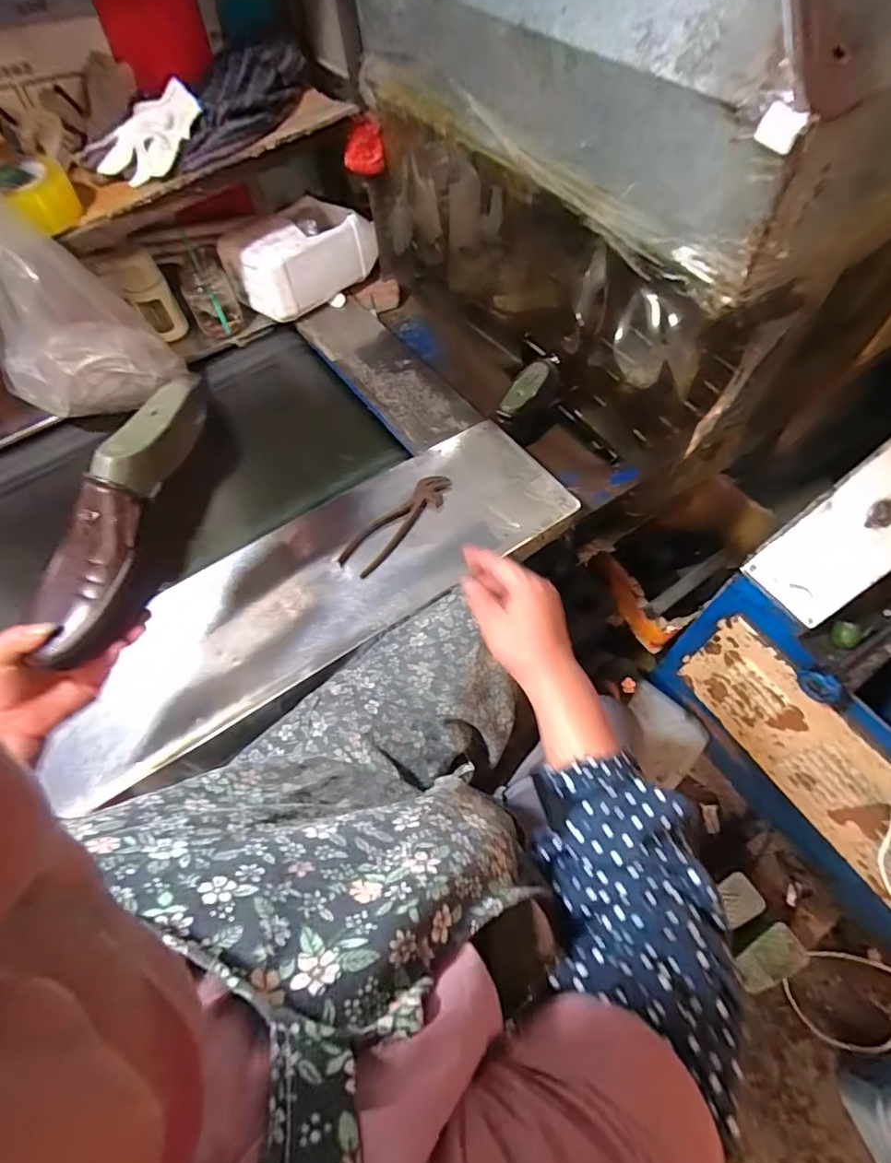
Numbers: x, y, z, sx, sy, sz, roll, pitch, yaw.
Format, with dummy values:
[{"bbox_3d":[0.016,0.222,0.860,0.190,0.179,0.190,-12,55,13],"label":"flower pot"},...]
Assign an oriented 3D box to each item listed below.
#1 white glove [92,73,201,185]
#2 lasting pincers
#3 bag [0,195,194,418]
[{"bbox_3d":[-0.429,-0.609,0.746,0.189,0.064,0.073,-12,58,25],"label":"white glove"},{"bbox_3d":[-0.067,-0.086,0.749,0.053,0.017,0.196,37,70,21],"label":"lasting pincers"},{"bbox_3d":[-0.549,-0.379,0.712,0.232,0.333,0.134,-27,63,-11],"label":"bag"}]

